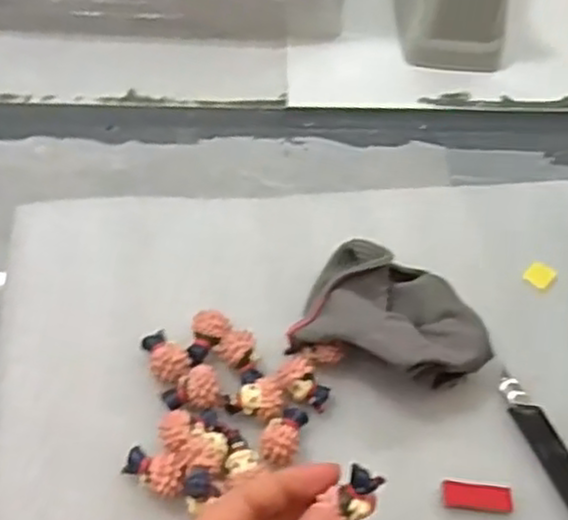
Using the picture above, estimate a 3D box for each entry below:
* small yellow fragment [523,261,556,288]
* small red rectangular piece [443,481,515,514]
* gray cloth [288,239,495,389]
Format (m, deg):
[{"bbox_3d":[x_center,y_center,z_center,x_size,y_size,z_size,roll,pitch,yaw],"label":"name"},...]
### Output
[{"bbox_3d":[0.150,0.009,0.427,0.014,0.004,0.015,39,62,21],"label":"small yellow fragment"},{"bbox_3d":[0.095,0.115,0.355,0.034,0.004,0.012,6,55,0],"label":"small red rectangular piece"},{"bbox_3d":[0.060,0.030,0.388,0.095,0.037,0.071,20,56,10],"label":"gray cloth"}]

